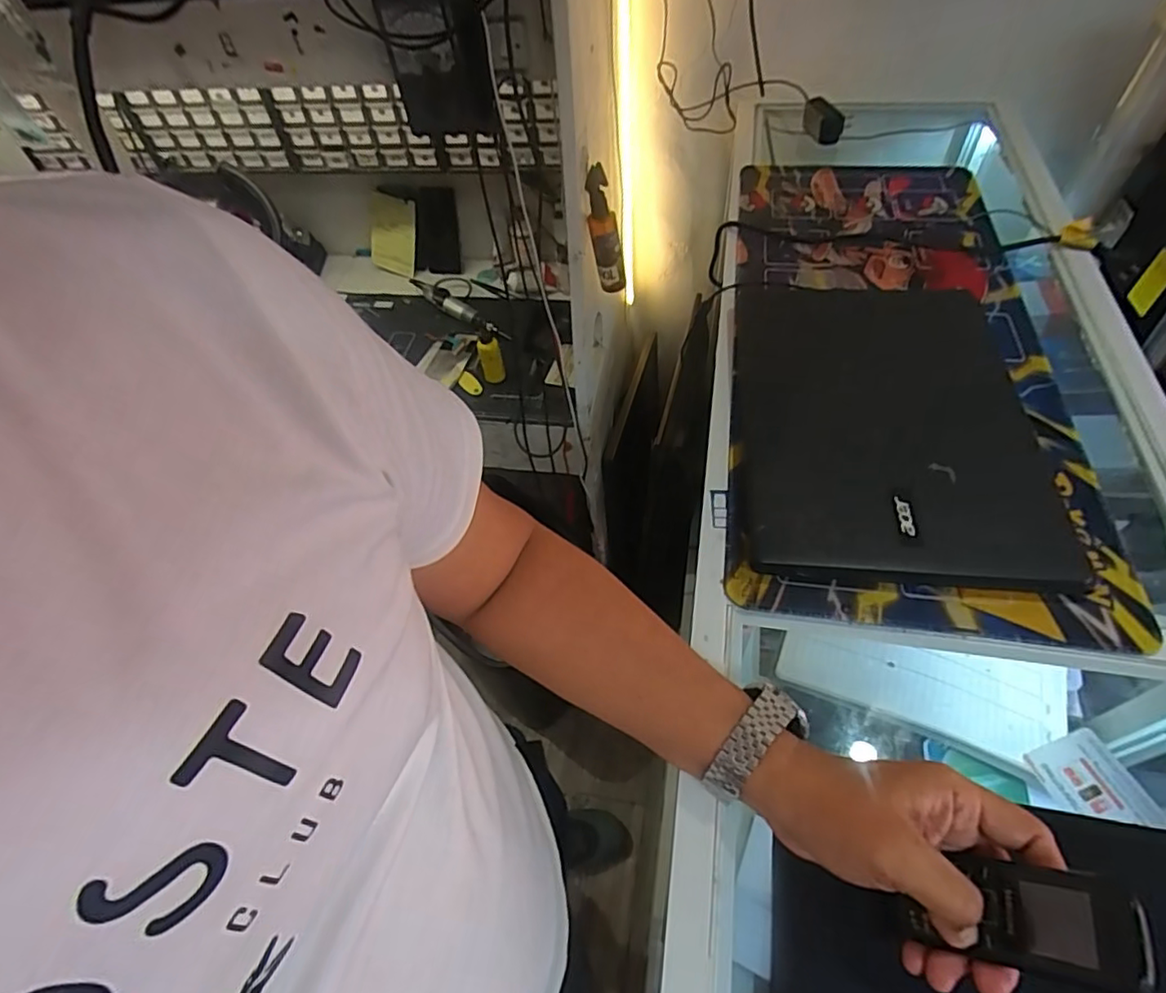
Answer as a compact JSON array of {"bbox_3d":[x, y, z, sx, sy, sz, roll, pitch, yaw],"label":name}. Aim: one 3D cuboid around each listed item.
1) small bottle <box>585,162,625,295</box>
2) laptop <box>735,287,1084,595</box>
[{"bbox_3d":[0.031,-0.358,0.821,0.043,0.167,0.034,-21,33,-11],"label":"small bottle"},{"bbox_3d":[0.273,-0.081,0.548,0.251,0.034,0.350,4,54,9],"label":"laptop"}]

